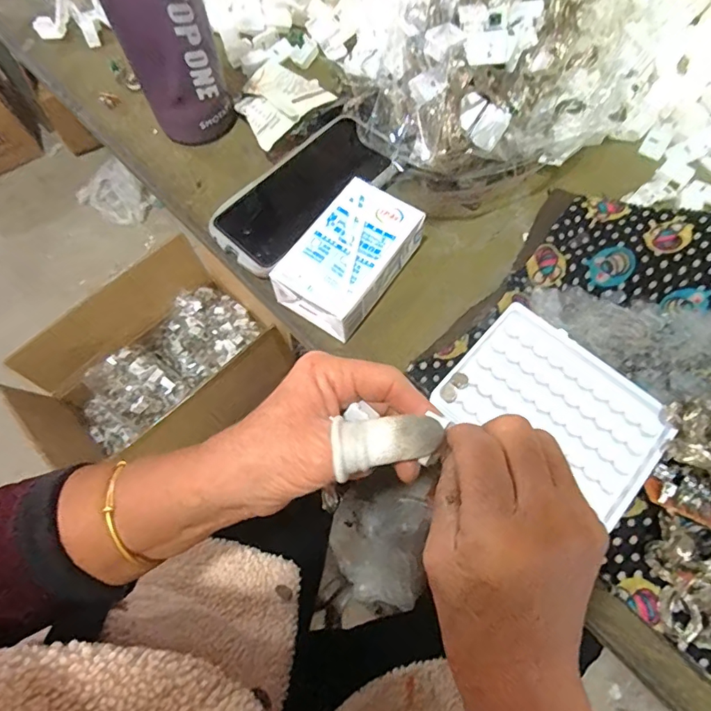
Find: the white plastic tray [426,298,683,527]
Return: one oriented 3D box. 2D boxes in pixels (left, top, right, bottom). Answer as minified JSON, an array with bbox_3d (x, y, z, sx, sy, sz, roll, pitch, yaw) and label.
[{"bbox_3d":[0.131,0.035,0.322,0.129,0.020,0.097,38,73,17],"label":"white plastic tray"}]

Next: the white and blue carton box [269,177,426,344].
[{"bbox_3d":[-0.004,-0.072,0.367,0.064,0.039,0.106,33,72,15],"label":"white and blue carton box"}]

